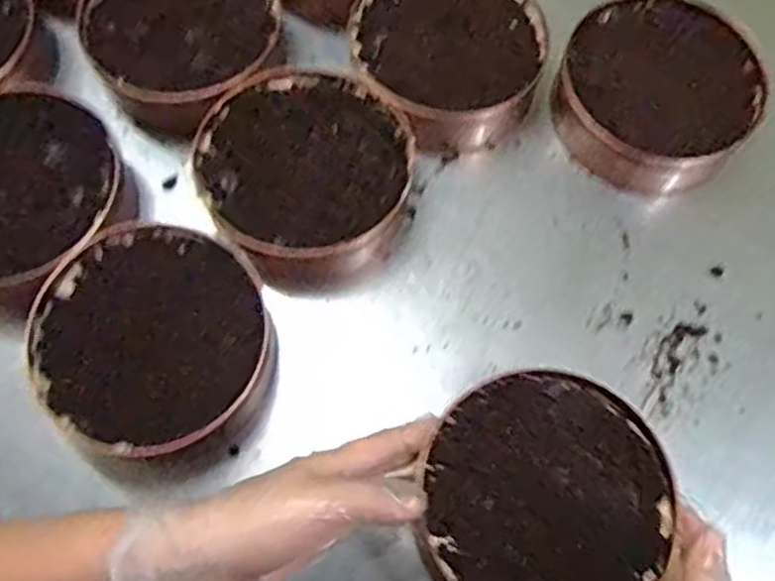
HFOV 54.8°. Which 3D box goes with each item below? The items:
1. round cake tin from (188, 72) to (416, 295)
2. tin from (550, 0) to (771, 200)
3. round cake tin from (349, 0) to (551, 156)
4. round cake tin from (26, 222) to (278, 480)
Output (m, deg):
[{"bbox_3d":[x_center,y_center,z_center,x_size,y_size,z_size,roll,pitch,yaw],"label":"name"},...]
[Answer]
[{"bbox_3d":[-0.056,-0.083,0.546,0.148,0.045,0.161,1,68,-2],"label":"round cake tin"},{"bbox_3d":[0.208,-0.155,0.584,0.154,0.046,0.168,43,73,14],"label":"tin"},{"bbox_3d":[0.050,-0.188,0.593,0.145,0.043,0.153,1,68,-2],"label":"round cake tin"},{"bbox_3d":[-0.151,0.038,0.498,0.152,0.050,0.148,1,68,-2],"label":"round cake tin"}]

